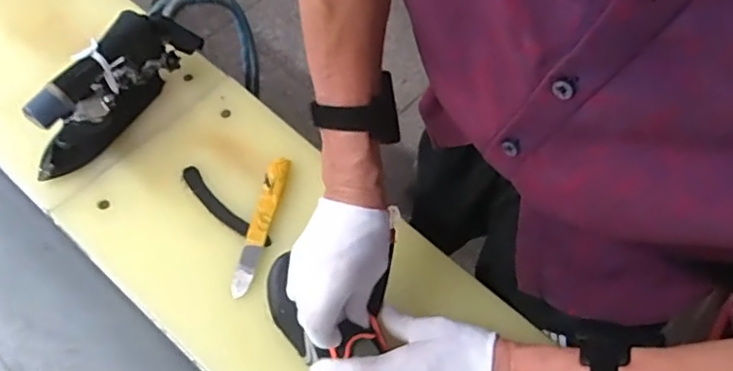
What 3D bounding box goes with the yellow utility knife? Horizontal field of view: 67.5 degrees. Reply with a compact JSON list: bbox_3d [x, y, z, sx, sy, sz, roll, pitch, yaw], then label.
[{"bbox_3d":[-0.117,0.041,0.616,0.025,0.008,0.168,12,62,0],"label":"yellow utility knife"}]

